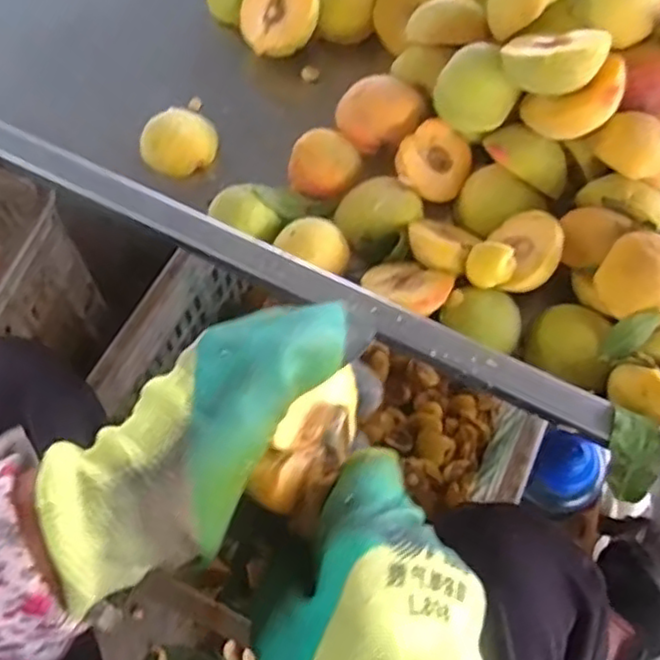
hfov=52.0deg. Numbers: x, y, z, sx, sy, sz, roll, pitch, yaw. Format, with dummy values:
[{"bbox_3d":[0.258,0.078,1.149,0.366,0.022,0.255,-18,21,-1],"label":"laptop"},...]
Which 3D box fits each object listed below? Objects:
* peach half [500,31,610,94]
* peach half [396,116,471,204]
[{"bbox_3d":[0.145,-0.173,0.431,0.064,0.033,0.054,19,47,35],"label":"peach half"},{"bbox_3d":[0.073,-0.122,0.499,0.052,0.029,0.055,35,80,-16],"label":"peach half"}]

